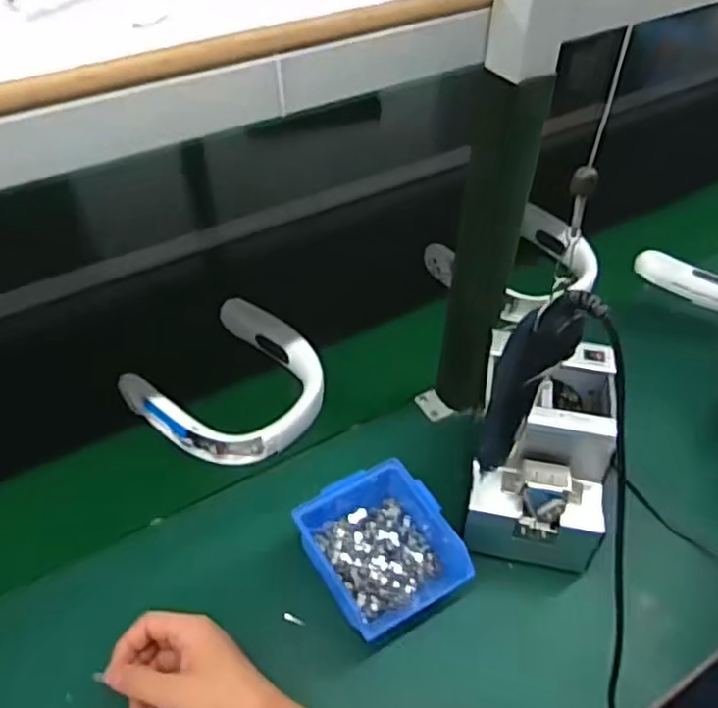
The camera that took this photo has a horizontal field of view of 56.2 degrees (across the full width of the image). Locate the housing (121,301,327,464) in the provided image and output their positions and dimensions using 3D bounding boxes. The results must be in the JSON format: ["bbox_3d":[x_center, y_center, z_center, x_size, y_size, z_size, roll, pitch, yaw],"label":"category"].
[{"bbox_3d":[-0.146,0.033,0.801,0.194,0.048,0.201,31,53,25],"label":"housing"}]

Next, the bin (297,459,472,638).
[{"bbox_3d":[0.024,0.179,0.647,0.140,0.061,0.148,-20,50,-19],"label":"bin"}]

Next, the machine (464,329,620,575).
[{"bbox_3d":[0.179,0.091,0.675,0.132,0.137,0.187,6,46,4],"label":"machine"}]

